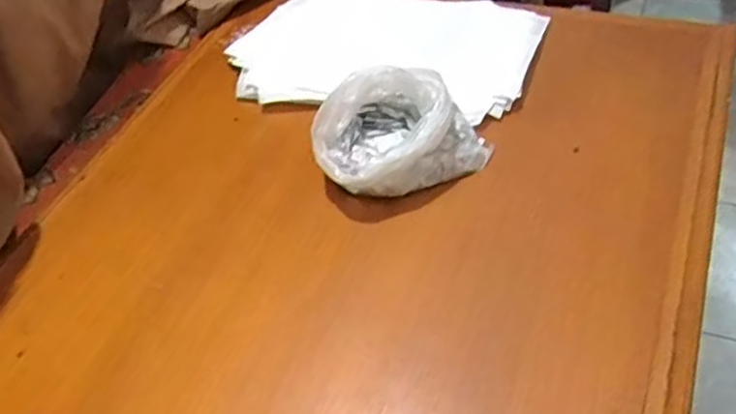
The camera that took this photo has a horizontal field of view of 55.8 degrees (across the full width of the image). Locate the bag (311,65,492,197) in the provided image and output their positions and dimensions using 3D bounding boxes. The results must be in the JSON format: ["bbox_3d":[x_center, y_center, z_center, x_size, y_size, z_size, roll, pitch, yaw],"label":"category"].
[{"bbox_3d":[0.036,-0.090,0.838,0.201,0.099,0.131,-20,47,-10],"label":"bag"}]

